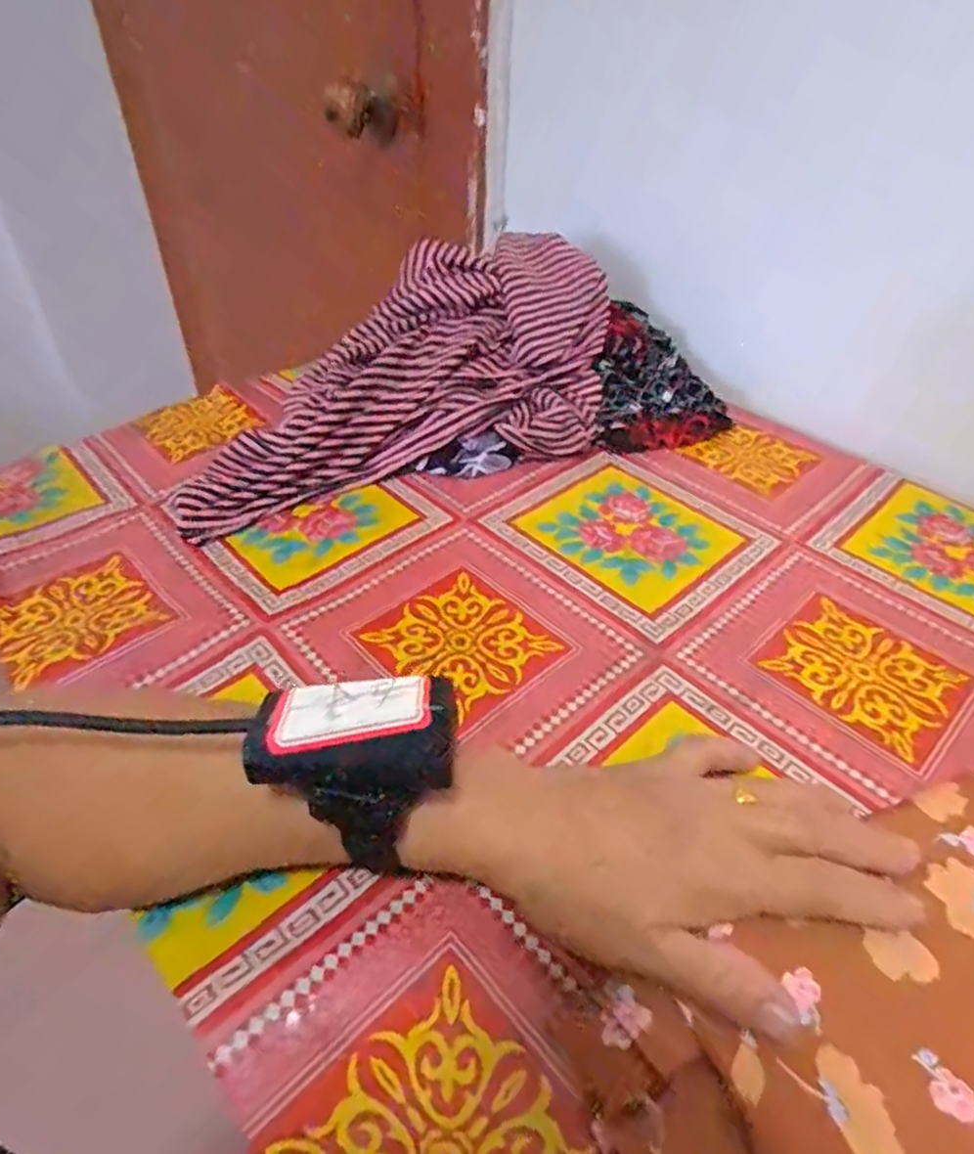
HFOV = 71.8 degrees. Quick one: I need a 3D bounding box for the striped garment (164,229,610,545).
[{"bbox_3d":[-0.052,-0.141,0.506,0.386,0.103,0.178,-35,53,-17],"label":"striped garment"}]

